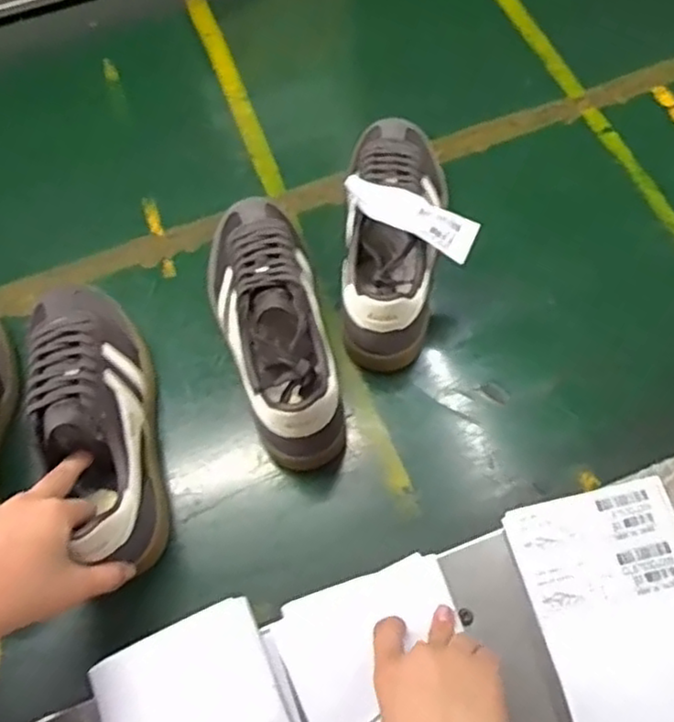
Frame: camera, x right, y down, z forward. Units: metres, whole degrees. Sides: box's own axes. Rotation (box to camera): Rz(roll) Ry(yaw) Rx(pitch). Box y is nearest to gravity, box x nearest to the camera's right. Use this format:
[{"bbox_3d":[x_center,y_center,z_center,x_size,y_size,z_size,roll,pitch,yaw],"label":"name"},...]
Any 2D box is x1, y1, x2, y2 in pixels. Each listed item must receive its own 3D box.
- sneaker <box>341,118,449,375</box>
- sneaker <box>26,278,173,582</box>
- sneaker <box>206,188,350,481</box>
[{"bbox_3d":[0.055,-0.127,0.635,0.091,0.096,0.257,3,64,5],"label":"sneaker"},{"bbox_3d":[-0.197,0.036,0.559,0.084,0.085,0.256,-21,62,-6],"label":"sneaker"},{"bbox_3d":[-0.053,-0.037,0.595,0.092,0.099,0.250,-21,65,-7],"label":"sneaker"}]

